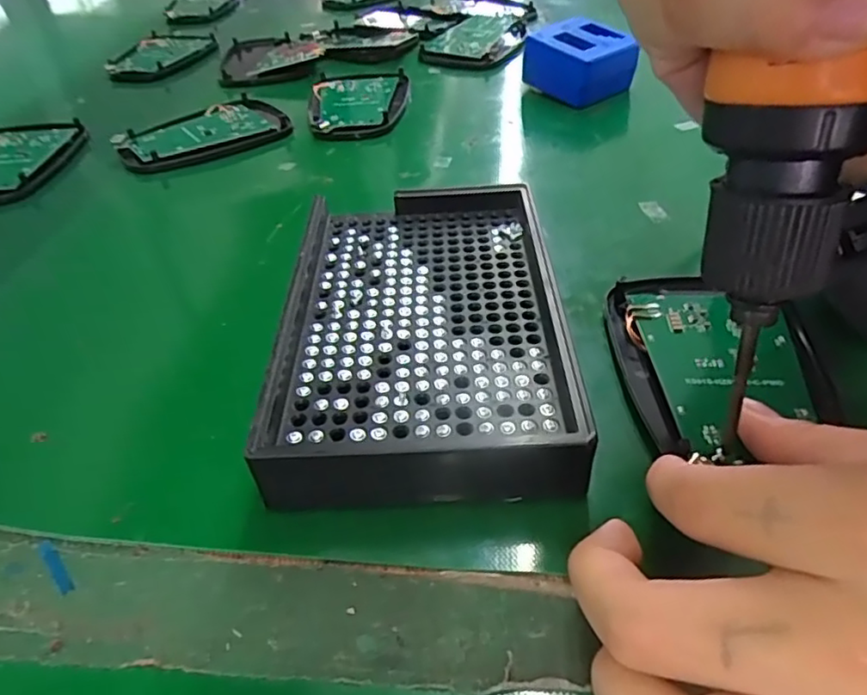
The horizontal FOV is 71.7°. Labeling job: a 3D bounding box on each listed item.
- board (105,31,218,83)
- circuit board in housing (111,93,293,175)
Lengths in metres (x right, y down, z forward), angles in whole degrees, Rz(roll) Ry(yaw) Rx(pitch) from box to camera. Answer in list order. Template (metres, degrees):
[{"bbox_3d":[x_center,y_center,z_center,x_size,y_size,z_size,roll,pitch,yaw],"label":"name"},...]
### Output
[{"bbox_3d":[-0.215,-0.234,0.480,0.064,0.011,0.091,4,42,3],"label":"board"},{"bbox_3d":[-0.138,-0.128,0.358,0.094,0.011,0.063,-24,48,-25],"label":"circuit board in housing"}]

